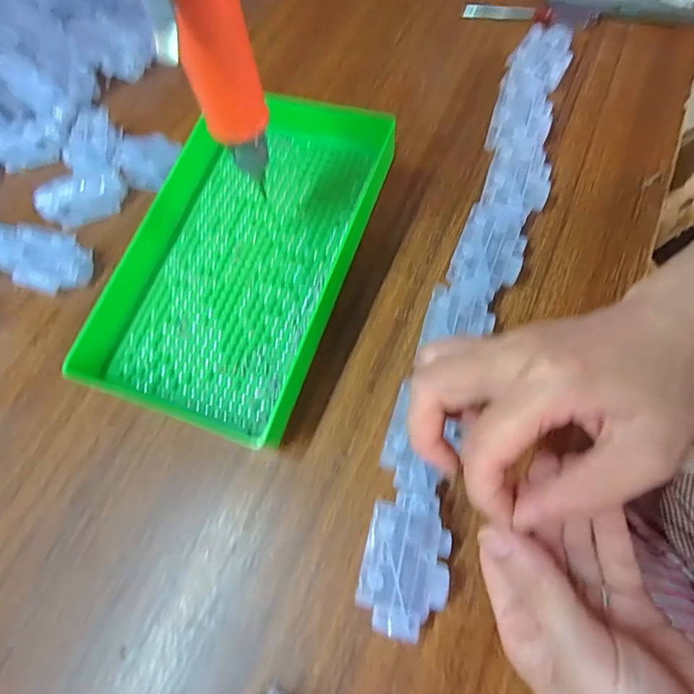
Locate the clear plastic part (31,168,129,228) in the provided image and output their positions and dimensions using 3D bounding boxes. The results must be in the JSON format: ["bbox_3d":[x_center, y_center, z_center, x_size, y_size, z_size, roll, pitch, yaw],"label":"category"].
[{"bbox_3d":[-0.230,-0.130,0.397,0.069,0.028,0.038,-14,64,0],"label":"clear plastic part"}]

